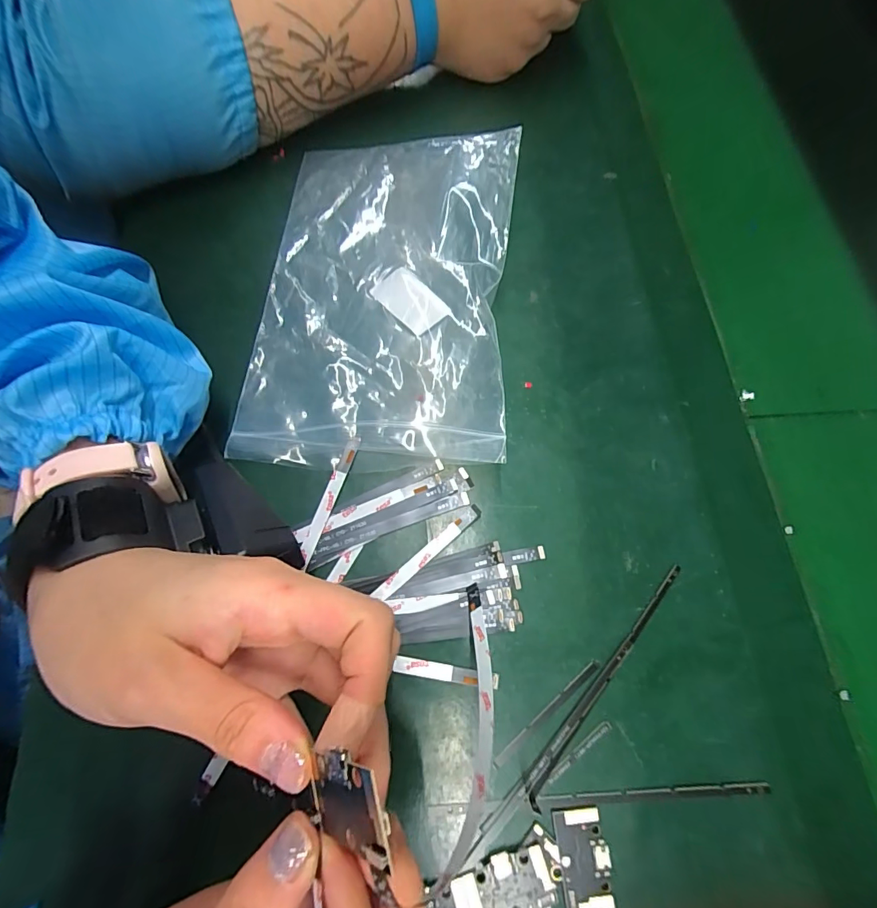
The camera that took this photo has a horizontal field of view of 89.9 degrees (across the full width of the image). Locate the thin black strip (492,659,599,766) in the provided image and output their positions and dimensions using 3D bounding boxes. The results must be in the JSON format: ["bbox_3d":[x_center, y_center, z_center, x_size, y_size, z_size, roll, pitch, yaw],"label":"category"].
[{"bbox_3d":[0.053,0.125,0.212,0.067,0.004,0.004,-38,77,-13],"label":"thin black strip"}]

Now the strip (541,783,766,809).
[{"bbox_3d":[0.099,0.157,0.202,0.105,0.004,0.005,-2,72,-3],"label":"strip"}]

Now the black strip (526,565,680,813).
[{"bbox_3d":[0.083,0.109,0.215,0.009,0.004,0.133,38,75,10],"label":"black strip"}]

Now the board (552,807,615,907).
[{"bbox_3d":[0.064,0.180,0.193,0.022,0.004,0.038,-5,72,-4],"label":"board"}]

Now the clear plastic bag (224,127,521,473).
[{"bbox_3d":[-0.034,-0.106,0.279,0.154,0.033,0.240,2,71,12],"label":"clear plastic bag"}]

